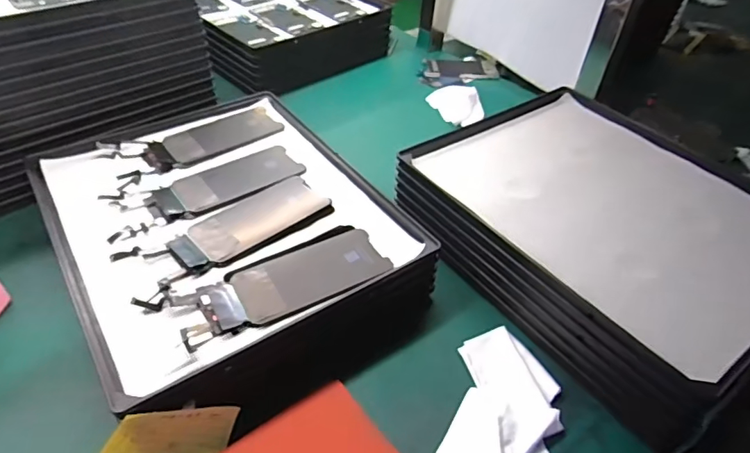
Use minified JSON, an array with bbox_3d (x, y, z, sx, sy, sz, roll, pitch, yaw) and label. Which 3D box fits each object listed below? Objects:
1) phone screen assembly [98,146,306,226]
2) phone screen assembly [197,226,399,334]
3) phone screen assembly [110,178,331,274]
[{"bbox_3d":[-0.183,-0.048,0.570,0.201,0.004,0.072,-25,50,-28],"label":"phone screen assembly"},{"bbox_3d":[-0.074,0.047,0.472,0.169,0.010,0.073,-23,49,-26],"label":"phone screen assembly"},{"bbox_3d":[-0.143,0.001,0.516,0.200,0.008,0.070,-30,52,-31],"label":"phone screen assembly"}]

